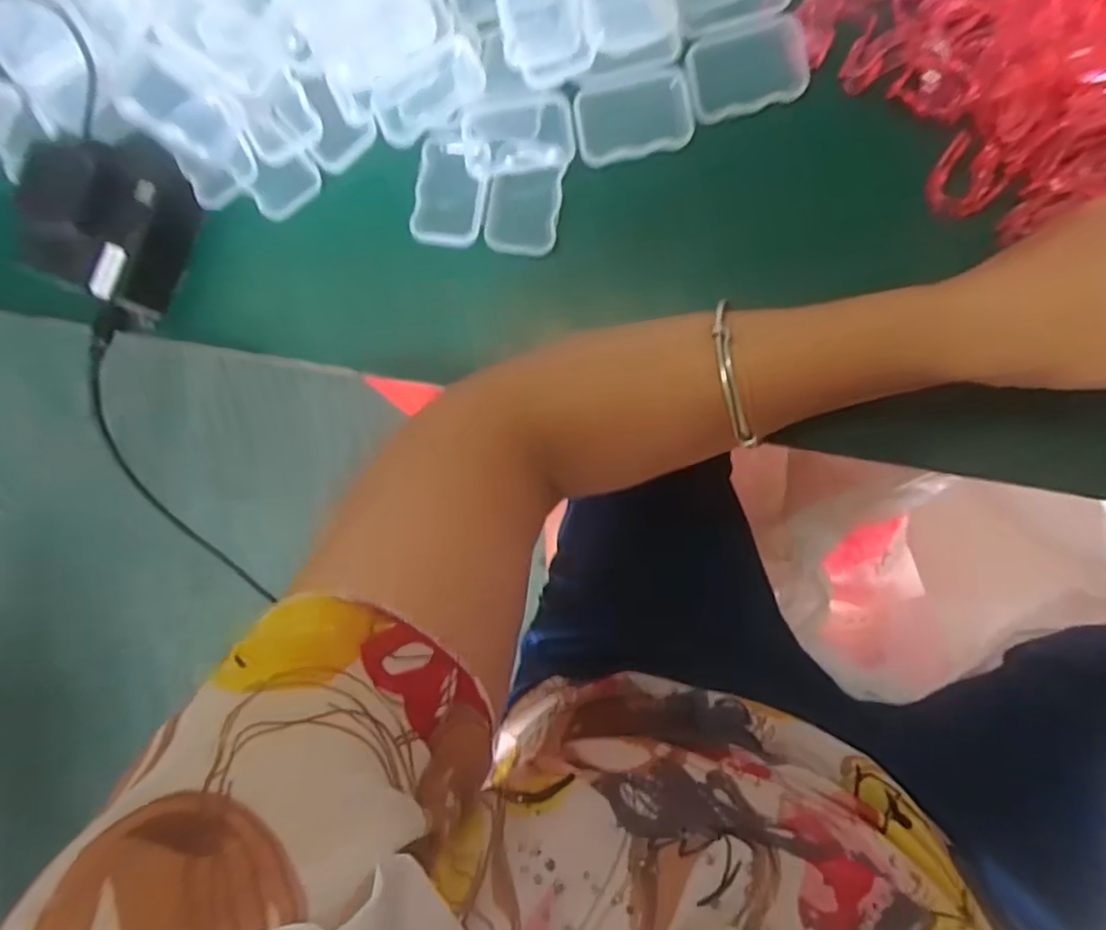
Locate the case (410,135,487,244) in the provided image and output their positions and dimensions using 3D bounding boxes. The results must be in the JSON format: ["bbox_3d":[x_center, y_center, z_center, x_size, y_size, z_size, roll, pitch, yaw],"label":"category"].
[{"bbox_3d":[-0.052,-0.141,0.345,0.036,0.014,0.054,10,88,8],"label":"case"}]

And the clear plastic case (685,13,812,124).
[{"bbox_3d":[0.095,-0.193,0.327,0.056,0.014,0.040,-12,85,6],"label":"clear plastic case"}]

